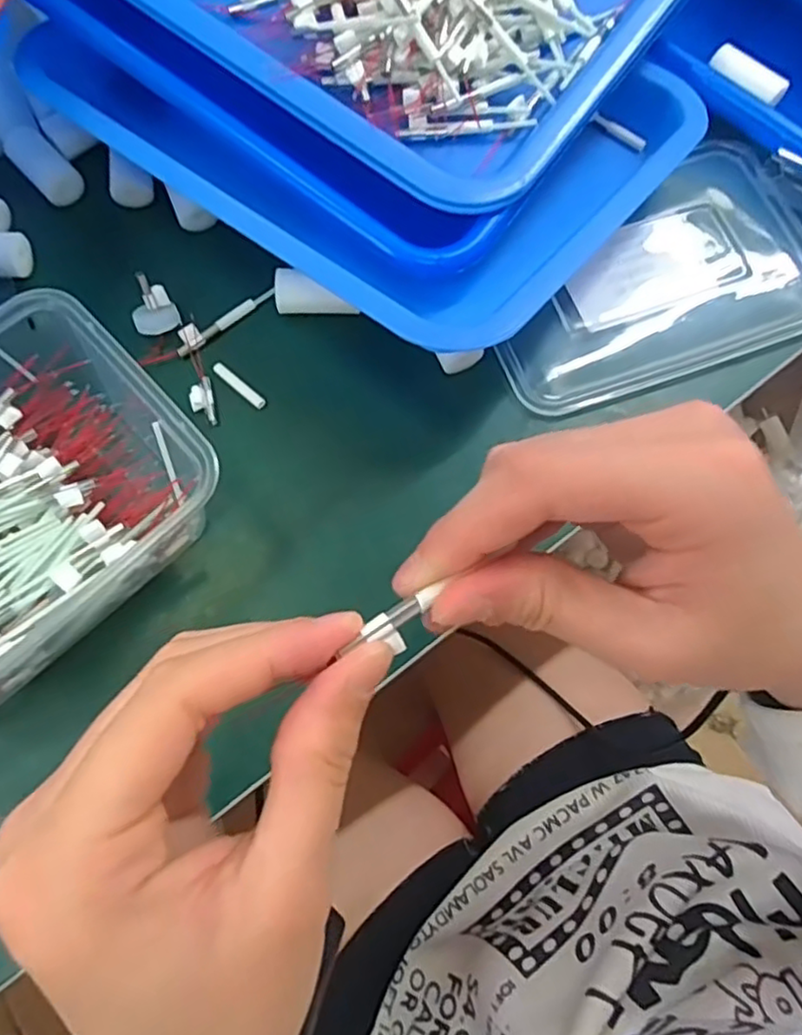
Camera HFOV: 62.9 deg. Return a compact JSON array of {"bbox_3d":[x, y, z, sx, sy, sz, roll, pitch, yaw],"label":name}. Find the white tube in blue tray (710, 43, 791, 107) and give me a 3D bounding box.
[{"bbox_3d":[0.185,-0.235,0.348,0.043,0.007,0.012,41,77,11],"label":"white tube in blue tray"}]

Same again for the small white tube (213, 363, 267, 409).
[{"bbox_3d":[-0.077,-0.063,0.311,0.031,0.004,0.006,40,77,11],"label":"small white tube"}]

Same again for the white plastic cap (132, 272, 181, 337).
[{"bbox_3d":[-0.119,-0.100,0.309,0.020,0.020,0.019,0,73,0],"label":"white plastic cap"}]

